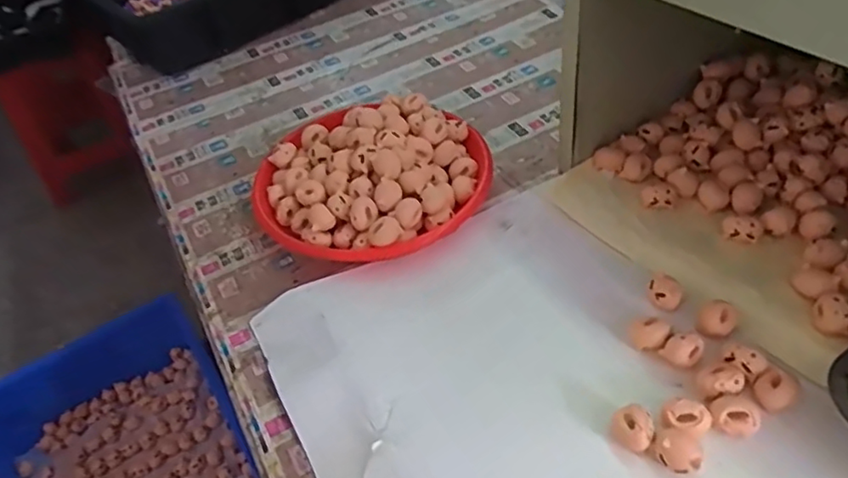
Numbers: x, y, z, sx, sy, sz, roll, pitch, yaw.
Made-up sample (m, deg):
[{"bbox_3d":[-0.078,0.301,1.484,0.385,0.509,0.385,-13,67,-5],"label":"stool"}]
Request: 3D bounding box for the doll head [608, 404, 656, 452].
[{"bbox_3d":[0.141,0.128,0.412,0.028,0.019,0.026,-5,46,6],"label":"doll head"}]

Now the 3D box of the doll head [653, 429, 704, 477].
[{"bbox_3d":[0.166,0.138,0.397,0.029,0.021,0.023,32,59,34],"label":"doll head"}]

